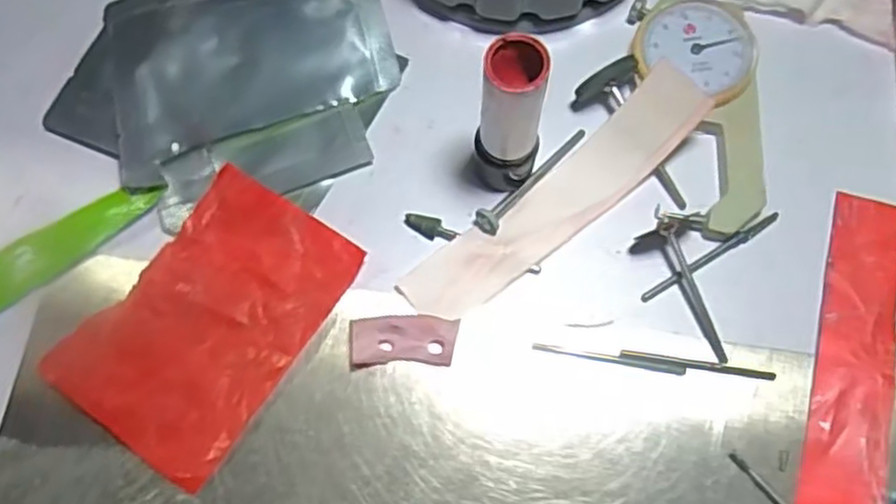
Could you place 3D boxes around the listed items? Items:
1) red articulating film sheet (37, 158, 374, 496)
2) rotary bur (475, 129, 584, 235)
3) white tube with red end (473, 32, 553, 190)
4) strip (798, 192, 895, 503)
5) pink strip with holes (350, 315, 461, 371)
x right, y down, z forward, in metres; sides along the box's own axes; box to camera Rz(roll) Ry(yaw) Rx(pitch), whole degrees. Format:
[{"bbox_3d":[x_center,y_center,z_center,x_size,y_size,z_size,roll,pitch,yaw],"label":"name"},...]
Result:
[{"bbox_3d":[-0.070,0.019,0.217,0.056,0.004,0.082,33,77,11],"label":"red articulating film sheet"},{"bbox_3d":[0.027,-0.023,0.227,0.046,0.005,0.007,-43,77,-10],"label":"rotary bur"},{"bbox_3d":[0.017,-0.036,0.205,0.018,0.057,0.018,6,73,4],"label":"white tube with red end"},{"bbox_3d":[0.115,0.033,0.208,0.021,0.004,0.108,15,74,6],"label":"strip"},{"bbox_3d":[-0.012,0.026,0.213,0.030,0.006,0.014,-2,73,1],"label":"pink strip with holes"}]

